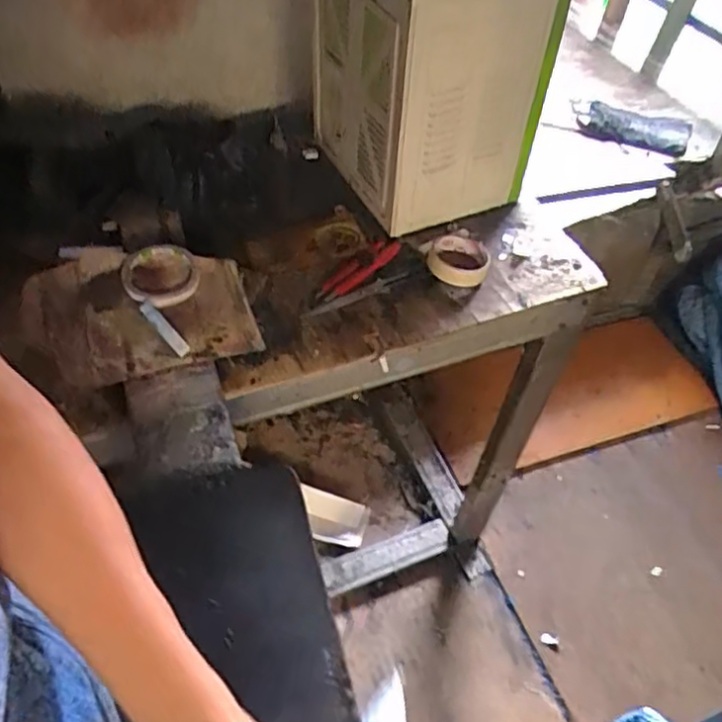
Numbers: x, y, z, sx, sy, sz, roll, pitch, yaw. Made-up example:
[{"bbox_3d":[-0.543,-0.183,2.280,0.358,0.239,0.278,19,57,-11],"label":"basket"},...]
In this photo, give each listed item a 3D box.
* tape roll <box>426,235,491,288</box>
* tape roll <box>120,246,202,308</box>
[{"bbox_3d":[0.127,-0.133,0.894,0.078,0.021,0.078,2,50,-2],"label":"tape roll"},{"bbox_3d":[-0.230,-0.098,0.786,0.086,0.013,0.094,2,50,-2],"label":"tape roll"}]

